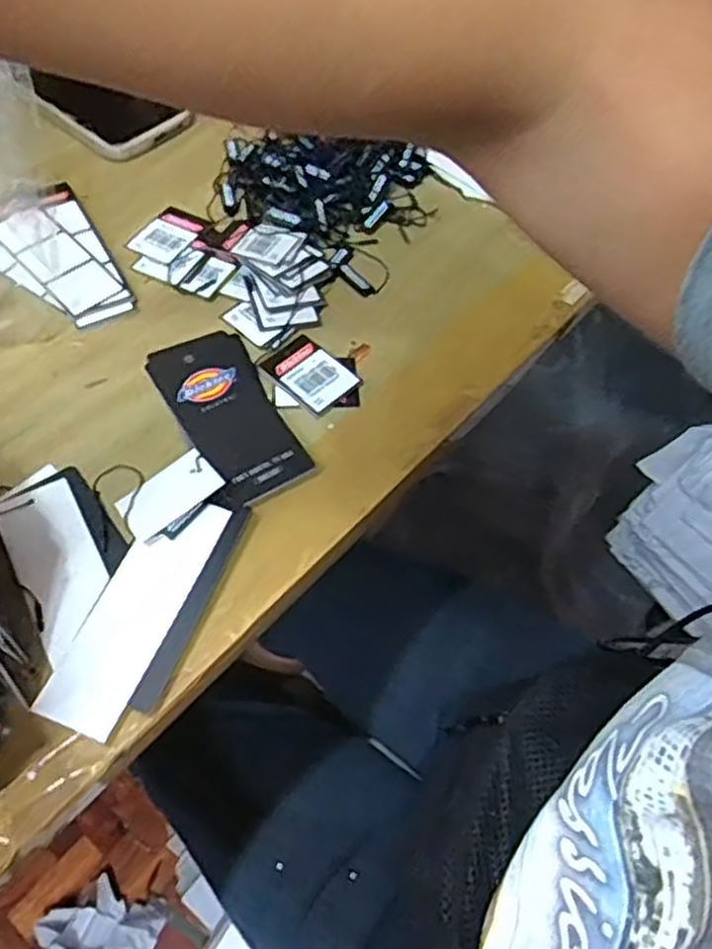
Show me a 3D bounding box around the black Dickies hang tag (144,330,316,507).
[{"bbox_3d":[-0.070,-0.036,0.415,0.054,0.009,0.113,-24,64,-19],"label":"black Dickies hang tag"}]

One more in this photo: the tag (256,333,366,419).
[{"bbox_3d":[-0.027,-0.060,0.441,0.053,0.004,0.040,40,63,18],"label":"tag"}]

